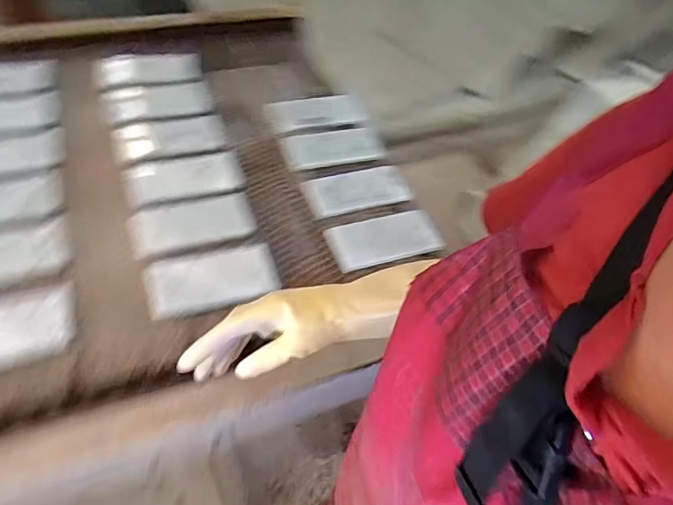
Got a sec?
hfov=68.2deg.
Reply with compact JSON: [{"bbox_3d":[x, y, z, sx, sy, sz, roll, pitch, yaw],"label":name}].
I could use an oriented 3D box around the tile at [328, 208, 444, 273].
[{"bbox_3d":[0.081,-0.024,0.812,0.189,0.007,0.092,-14,49,-21],"label":"tile"}]

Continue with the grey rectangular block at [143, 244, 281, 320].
[{"bbox_3d":[-0.171,0.034,0.695,0.180,0.017,0.094,-14,52,-28],"label":"grey rectangular block"}]

